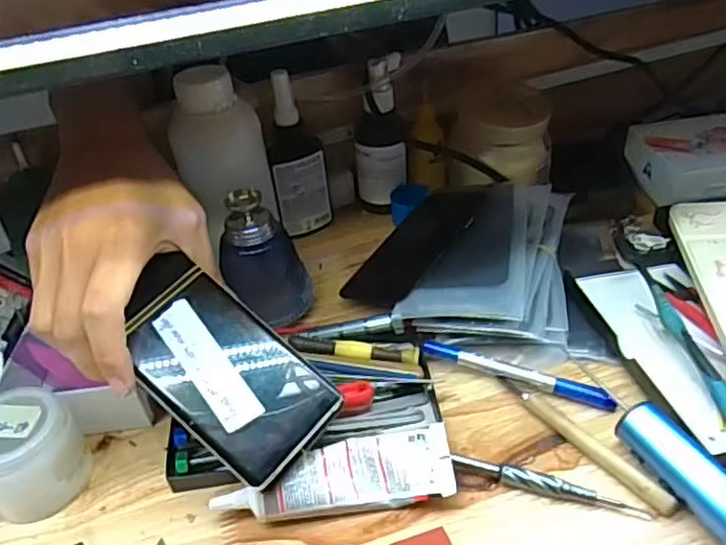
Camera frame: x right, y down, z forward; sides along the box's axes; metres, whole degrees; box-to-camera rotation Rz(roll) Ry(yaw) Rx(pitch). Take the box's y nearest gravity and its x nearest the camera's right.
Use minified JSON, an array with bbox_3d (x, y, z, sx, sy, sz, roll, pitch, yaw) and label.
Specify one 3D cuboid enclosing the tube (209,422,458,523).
[{"bbox_3d":[-0.016,0.121,0.374,0.136,0.026,0.043,-6,39,-1],"label":"tube"}]

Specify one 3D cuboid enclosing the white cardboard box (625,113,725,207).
[{"bbox_3d":[0.318,-0.106,0.594,0.108,0.043,0.111,-7,39,-2],"label":"white cardboard box"}]

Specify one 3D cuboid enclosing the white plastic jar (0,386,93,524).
[{"bbox_3d":[-0.207,0.110,0.388,0.063,0.058,0.059,-3,39,3],"label":"white plastic jar"}]

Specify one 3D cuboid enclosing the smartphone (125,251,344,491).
[{"bbox_3d":[-0.084,0.053,0.366,0.137,0.006,0.075,39,56,8],"label":"smartphone"}]

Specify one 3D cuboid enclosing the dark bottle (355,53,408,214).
[{"bbox_3d":[0.016,-0.122,0.588,0.048,0.142,0.052,-5,39,0],"label":"dark bottle"}]

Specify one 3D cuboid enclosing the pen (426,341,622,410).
[{"bbox_3d":[0.102,0.067,0.423,0.127,0.009,0.010,15,43,23],"label":"pen"}]

